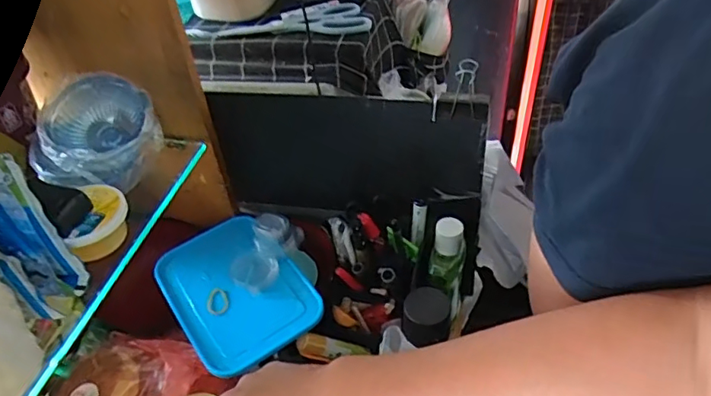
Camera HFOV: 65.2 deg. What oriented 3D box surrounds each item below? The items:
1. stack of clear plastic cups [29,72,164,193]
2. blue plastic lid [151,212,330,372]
[{"bbox_3d":[-0.251,-0.056,0.539,0.117,0.072,0.093,-16,47,-15],"label":"stack of clear plastic cups"},{"bbox_3d":[-0.139,0.098,0.633,0.137,0.020,0.198,-28,51,-25],"label":"blue plastic lid"}]

